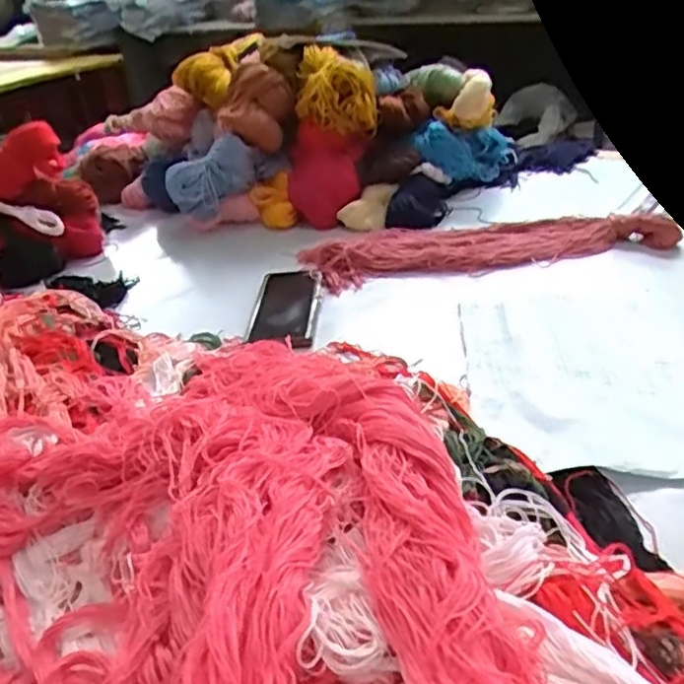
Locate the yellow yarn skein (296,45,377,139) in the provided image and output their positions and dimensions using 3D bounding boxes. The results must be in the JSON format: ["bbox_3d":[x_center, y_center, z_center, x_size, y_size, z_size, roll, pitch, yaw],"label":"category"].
[{"bbox_3d":[-0.009,-0.362,0.956,0.112,0.103,0.102,-3,32,4],"label":"yellow yarn skein"}]

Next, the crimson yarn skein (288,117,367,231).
[{"bbox_3d":[-0.027,-0.239,0.954,0.110,0.126,0.068,-3,33,7],"label":"crimson yarn skein"}]

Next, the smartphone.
[{"bbox_3d":[-0.066,-0.041,0.755,0.078,0.011,0.158,-5,32,5],"label":"smartphone"}]

